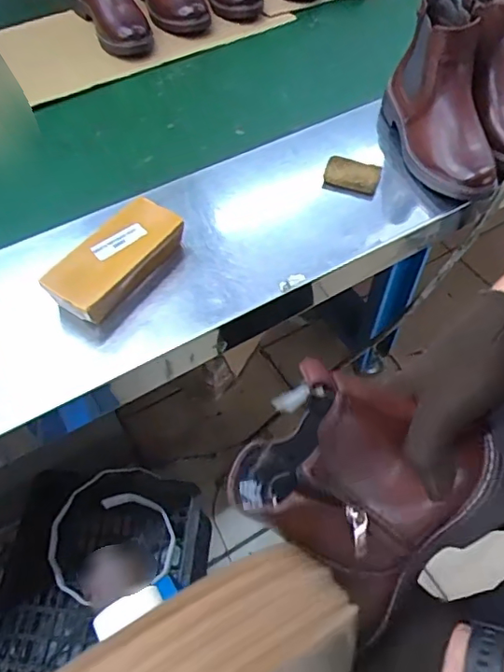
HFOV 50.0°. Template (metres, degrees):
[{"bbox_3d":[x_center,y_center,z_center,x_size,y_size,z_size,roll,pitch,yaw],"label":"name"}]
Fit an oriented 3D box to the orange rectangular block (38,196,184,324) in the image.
[{"bbox_3d":[-0.144,-0.080,0.595,0.078,0.056,0.165,27,60,18],"label":"orange rectangular block"}]

